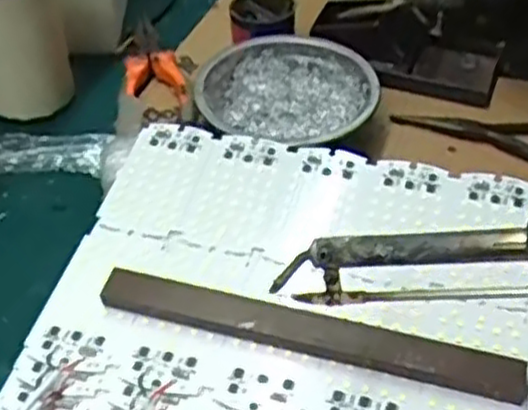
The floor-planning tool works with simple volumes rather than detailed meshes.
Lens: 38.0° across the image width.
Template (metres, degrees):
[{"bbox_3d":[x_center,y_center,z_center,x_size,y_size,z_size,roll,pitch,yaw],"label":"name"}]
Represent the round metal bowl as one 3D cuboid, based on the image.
[{"bbox_3d":[0.016,-0.082,0.559,0.121,0.036,0.121,1,41,-1],"label":"round metal bowl"}]

